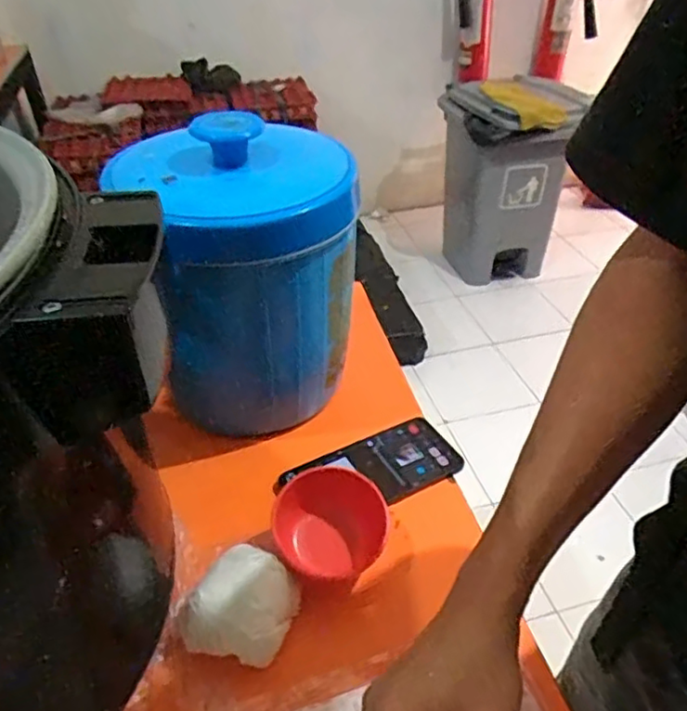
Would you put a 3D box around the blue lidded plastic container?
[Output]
[{"bbox_3d":[-0.090,-0.071,0.580,0.166,0.247,0.165,-21,42,-24],"label":"blue lidded plastic container"}]

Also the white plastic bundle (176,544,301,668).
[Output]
[{"bbox_3d":[-0.076,0.178,0.458,0.075,0.047,0.075,-1,38,0],"label":"white plastic bundle"}]

